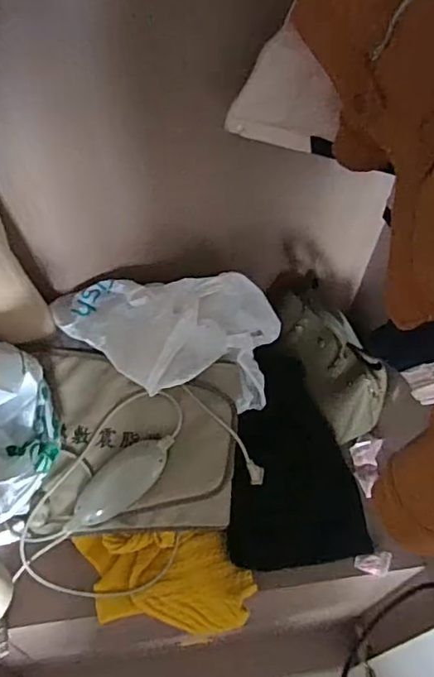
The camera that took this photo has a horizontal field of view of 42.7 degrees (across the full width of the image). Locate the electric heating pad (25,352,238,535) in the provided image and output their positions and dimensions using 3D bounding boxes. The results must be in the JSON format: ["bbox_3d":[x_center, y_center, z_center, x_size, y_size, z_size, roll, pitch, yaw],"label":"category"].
[{"bbox_3d":[-0.118,0.152,0.829,0.289,0.044,0.262,-1,82,3],"label":"electric heating pad"}]

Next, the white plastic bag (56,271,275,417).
[{"bbox_3d":[-0.093,0.007,0.846,0.346,0.169,0.180,13,53,4],"label":"white plastic bag"}]

